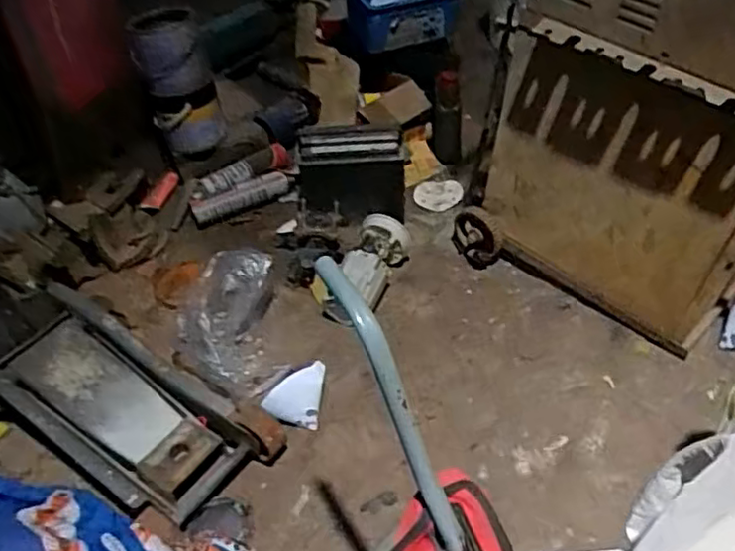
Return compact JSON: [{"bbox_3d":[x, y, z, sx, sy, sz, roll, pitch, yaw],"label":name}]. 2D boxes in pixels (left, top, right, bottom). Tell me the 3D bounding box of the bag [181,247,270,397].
[{"bbox_3d":[-0.260,0.068,1.241,0.135,0.164,0.265,11,45,17],"label":"bag"}]

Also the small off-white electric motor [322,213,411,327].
[{"bbox_3d":[0.000,-0.011,1.352,0.101,0.110,0.252,17,60,24],"label":"small off-white electric motor"}]

